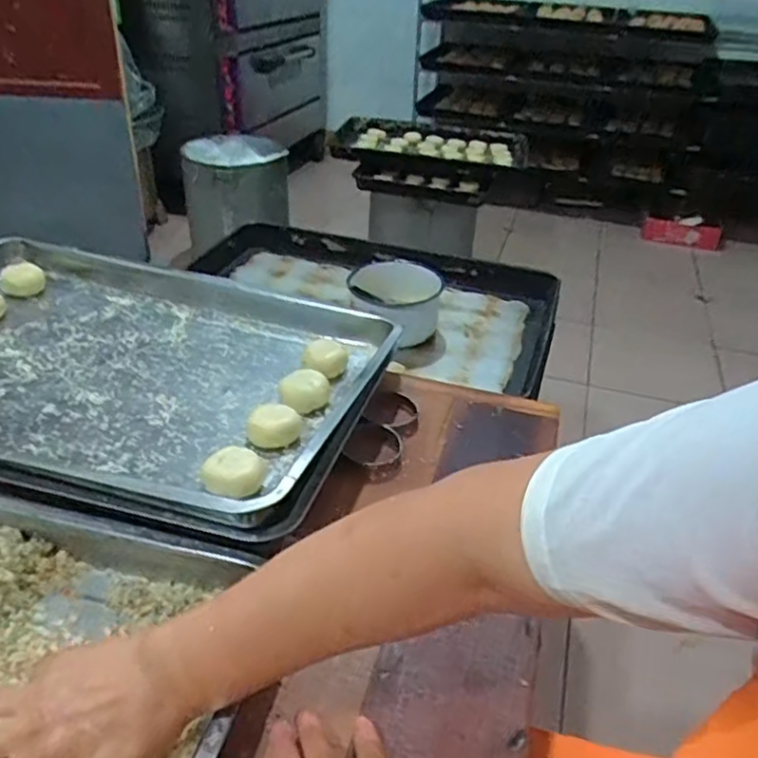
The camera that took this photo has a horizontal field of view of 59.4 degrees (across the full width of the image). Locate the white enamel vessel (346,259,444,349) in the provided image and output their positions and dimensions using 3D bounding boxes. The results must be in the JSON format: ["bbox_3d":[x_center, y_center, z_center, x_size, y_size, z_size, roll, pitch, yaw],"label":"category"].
[{"bbox_3d":[0.023,-0.113,1.000,0.131,0.079,0.131,9,35,8],"label":"white enamel vessel"}]

